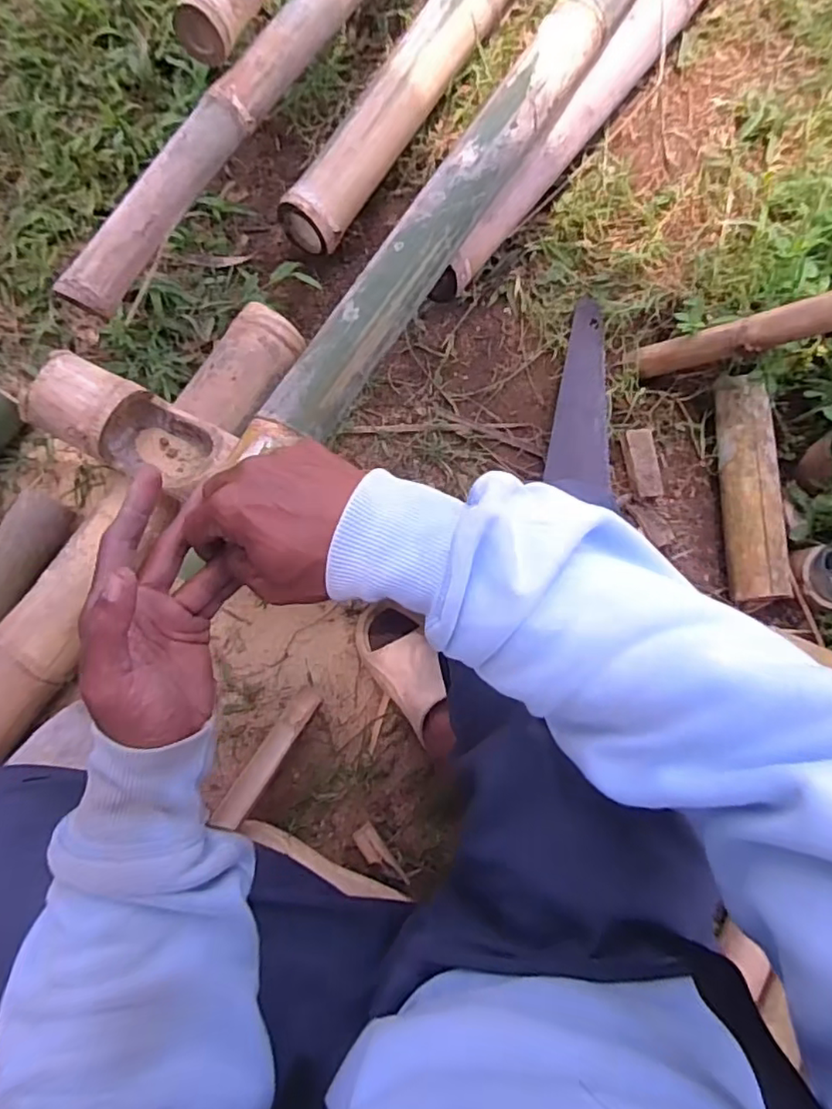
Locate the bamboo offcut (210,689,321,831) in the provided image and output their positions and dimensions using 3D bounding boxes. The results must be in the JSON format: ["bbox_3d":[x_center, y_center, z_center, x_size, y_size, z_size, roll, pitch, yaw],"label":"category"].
[{"bbox_3d":[-0.164,0.226,0.685,0.030,0.015,0.169,33,81,6],"label":"bamboo offcut"}]

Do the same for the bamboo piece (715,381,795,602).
[{"bbox_3d":[0.415,-0.086,0.765,0.059,0.053,0.271,-2,79,0],"label":"bamboo piece"}]

